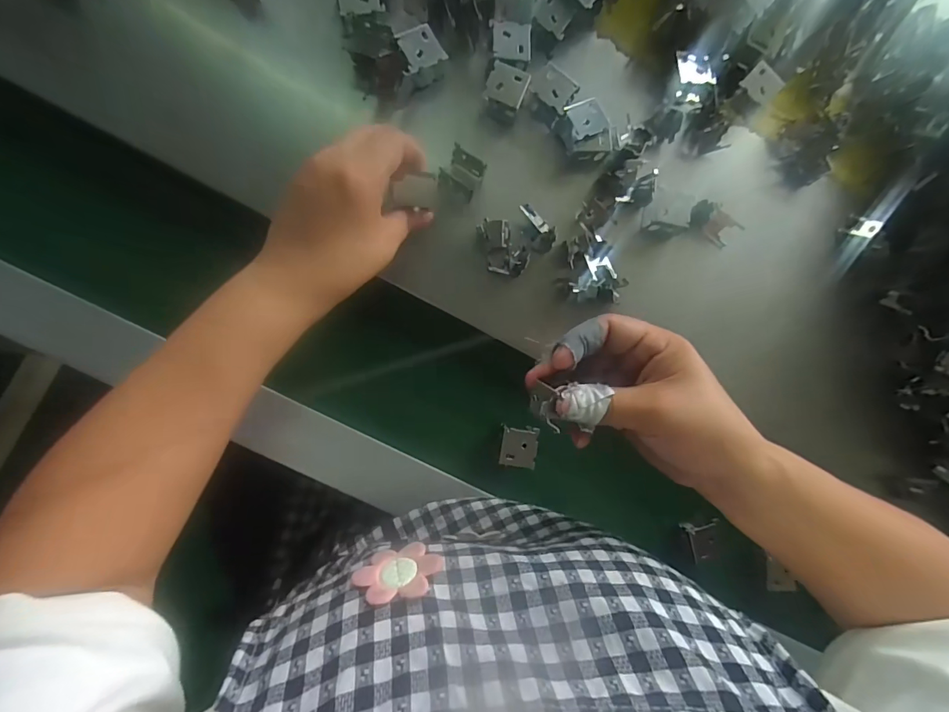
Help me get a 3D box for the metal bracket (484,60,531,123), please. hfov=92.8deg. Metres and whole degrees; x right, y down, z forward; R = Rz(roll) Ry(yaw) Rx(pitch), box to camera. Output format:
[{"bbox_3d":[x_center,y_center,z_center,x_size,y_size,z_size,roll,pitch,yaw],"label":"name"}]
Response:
[{"bbox_3d":[0.023,-0.205,0.355,0.030,0.028,0.032,1,87,-9],"label":"metal bracket"}]

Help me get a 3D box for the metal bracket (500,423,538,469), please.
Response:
[{"bbox_3d":[0.036,0.073,0.365,0.028,0.005,0.032,8,85,-8],"label":"metal bracket"}]

